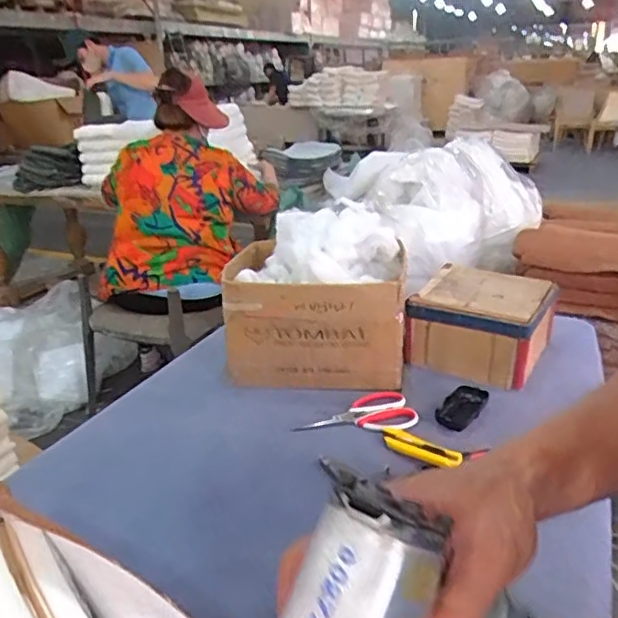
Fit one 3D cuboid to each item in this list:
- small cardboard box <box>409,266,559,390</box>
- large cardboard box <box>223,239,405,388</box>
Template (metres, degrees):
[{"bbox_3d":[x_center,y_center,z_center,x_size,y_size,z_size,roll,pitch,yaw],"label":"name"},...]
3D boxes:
[{"bbox_3d":[0.317,0.026,1.113,0.212,0.132,0.233,11,24,30],"label":"small cardboard box"},{"bbox_3d":[0.011,0.006,1.102,0.300,0.193,0.260,-1,21,2],"label":"large cardboard box"}]

